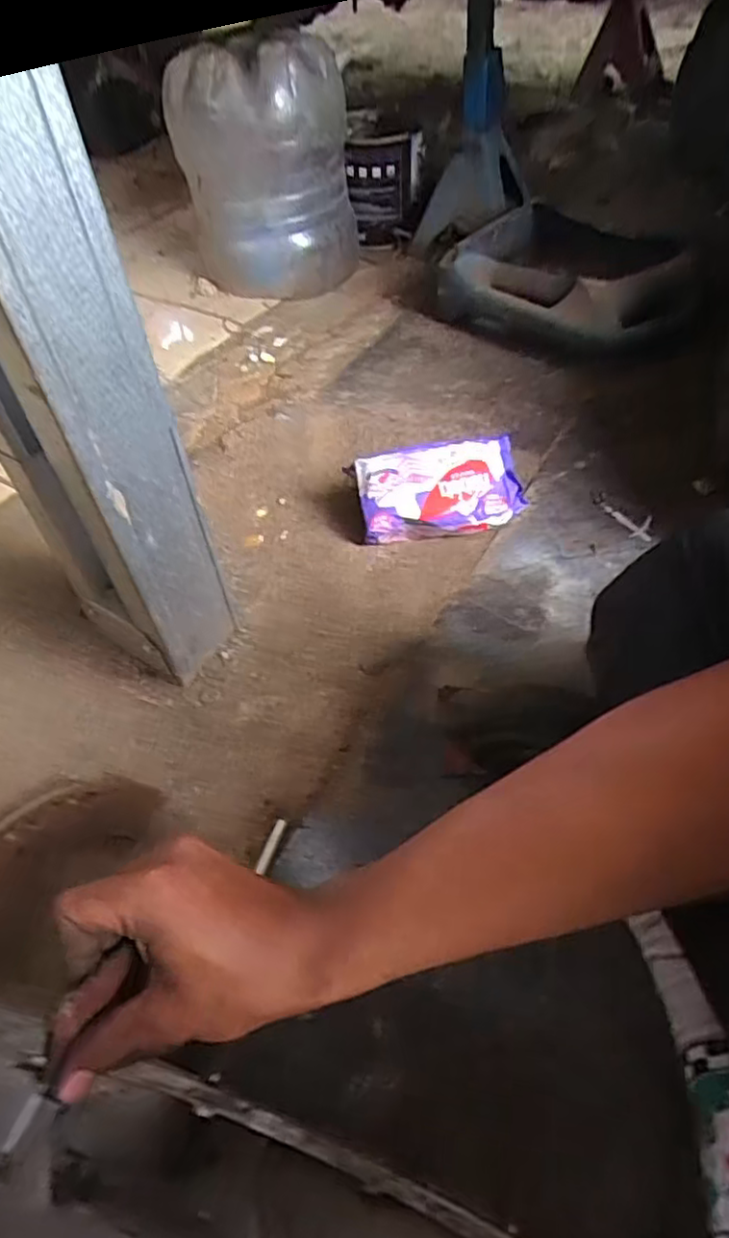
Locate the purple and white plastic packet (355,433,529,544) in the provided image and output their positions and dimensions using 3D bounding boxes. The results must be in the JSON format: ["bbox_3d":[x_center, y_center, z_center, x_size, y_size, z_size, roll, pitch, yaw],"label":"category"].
[{"bbox_3d":[0.078,-0.127,0.679,0.164,0.073,0.071,-10,53,-4],"label":"purple and white plastic packet"}]

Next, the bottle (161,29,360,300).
[{"bbox_3d":[-0.127,-0.587,0.914,0.236,0.291,0.205,-10,54,-4],"label":"bottle"}]

